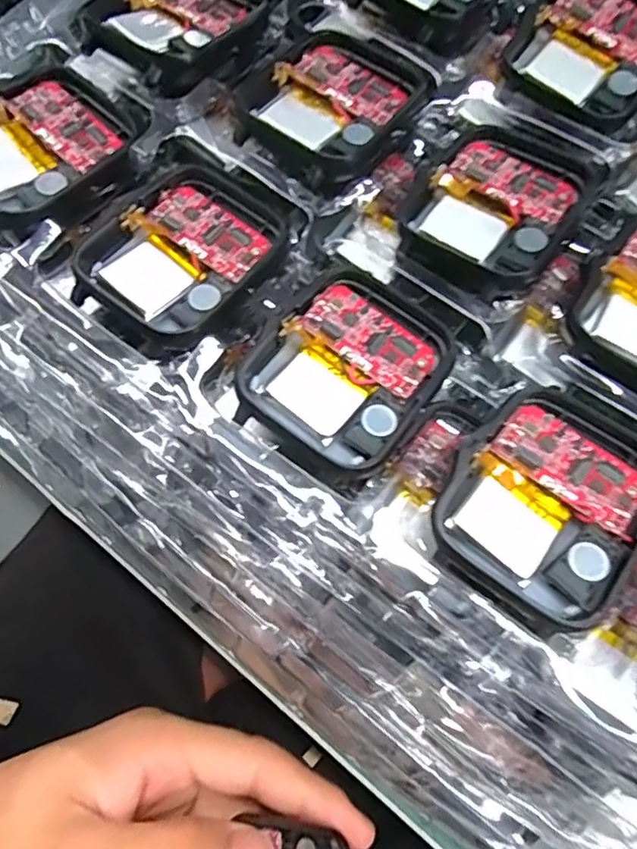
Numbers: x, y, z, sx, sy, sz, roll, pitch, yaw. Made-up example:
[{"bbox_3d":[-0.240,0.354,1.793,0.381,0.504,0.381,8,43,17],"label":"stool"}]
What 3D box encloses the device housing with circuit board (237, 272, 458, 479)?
[{"bbox_3d":[0.007,-0.013,0.128,0.036,0.007,0.042,35,75,10],"label":"device housing with circuit board"}]

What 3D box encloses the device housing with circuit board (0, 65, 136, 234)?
[{"bbox_3d":[-0.068,-0.069,0.146,0.041,0.009,0.043,43,77,12],"label":"device housing with circuit board"}]

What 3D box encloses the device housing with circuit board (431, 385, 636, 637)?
[{"bbox_3d":[0.048,0.014,0.117,0.038,0.007,0.049,37,76,11],"label":"device housing with circuit board"}]

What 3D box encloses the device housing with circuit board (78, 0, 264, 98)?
[{"bbox_3d":[-0.039,-0.109,0.157,0.038,0.008,0.043,38,75,11],"label":"device housing with circuit board"}]

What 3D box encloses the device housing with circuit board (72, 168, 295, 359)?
[{"bbox_3d":[-0.032,-0.040,0.138,0.039,0.006,0.045,33,75,10],"label":"device housing with circuit board"}]

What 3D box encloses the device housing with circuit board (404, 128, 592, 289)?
[{"bbox_3d":[0.044,-0.054,0.142,0.035,0.007,0.042,35,75,10],"label":"device housing with circuit board"}]

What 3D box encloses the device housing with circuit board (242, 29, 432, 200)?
[{"bbox_3d":[0.004,-0.082,0.149,0.039,0.007,0.047,39,76,11],"label":"device housing with circuit board"}]

